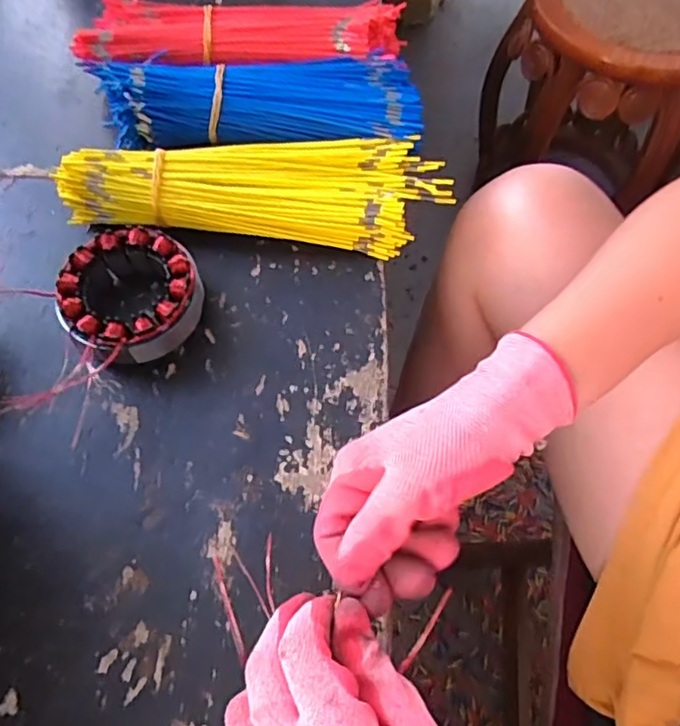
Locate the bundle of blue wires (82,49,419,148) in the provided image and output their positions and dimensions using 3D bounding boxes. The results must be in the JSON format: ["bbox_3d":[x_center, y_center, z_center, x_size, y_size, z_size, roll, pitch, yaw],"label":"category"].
[{"bbox_3d":[-0.064,-0.206,0.471,0.253,0.047,0.085,2,62,-1],"label":"bundle of blue wires"}]

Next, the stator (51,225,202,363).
[{"bbox_3d":[-0.137,-0.042,0.396,0.084,0.041,0.087,1,62,-1],"label":"stator"}]

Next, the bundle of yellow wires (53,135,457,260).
[{"bbox_3d":[-0.058,-0.128,0.435,0.265,0.044,0.082,2,62,0],"label":"bundle of yellow wires"}]

